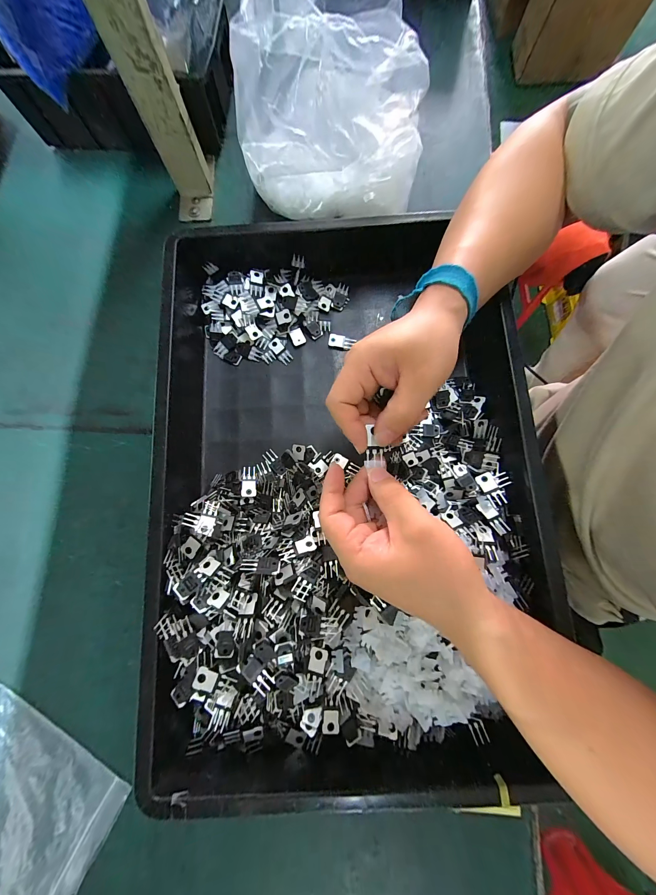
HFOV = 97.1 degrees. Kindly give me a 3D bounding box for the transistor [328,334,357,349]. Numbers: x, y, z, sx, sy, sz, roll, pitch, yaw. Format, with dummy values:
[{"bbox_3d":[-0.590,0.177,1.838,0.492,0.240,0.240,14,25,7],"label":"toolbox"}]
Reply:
[{"bbox_3d":[0.019,-0.135,0.368,0.034,0.007,0.016,6,80,3],"label":"transistor"}]

